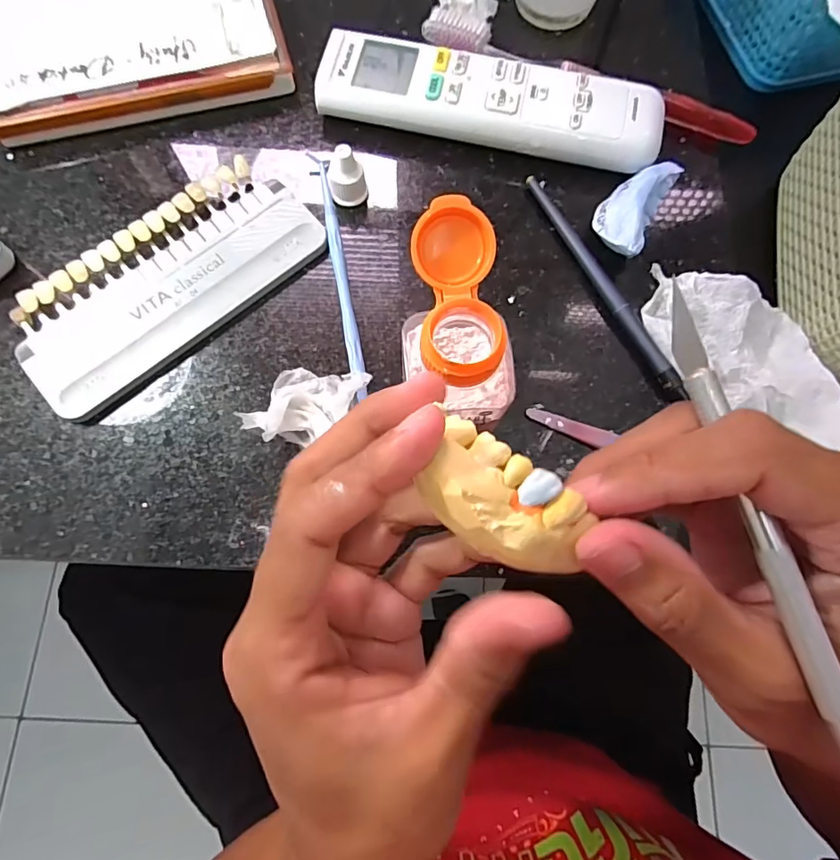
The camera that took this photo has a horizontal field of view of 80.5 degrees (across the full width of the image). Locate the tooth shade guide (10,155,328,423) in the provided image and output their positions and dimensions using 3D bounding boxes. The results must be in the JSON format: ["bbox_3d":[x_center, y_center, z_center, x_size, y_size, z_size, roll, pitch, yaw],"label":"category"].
[{"bbox_3d":[-0.121,-0.073,0.237,0.144,0.009,0.068,-41,80,-10],"label":"tooth shade guide"}]

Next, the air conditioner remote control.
[{"bbox_3d":[0.036,-0.170,0.262,0.175,0.024,0.048,12,75,2],"label":"air conditioner remote control"}]

